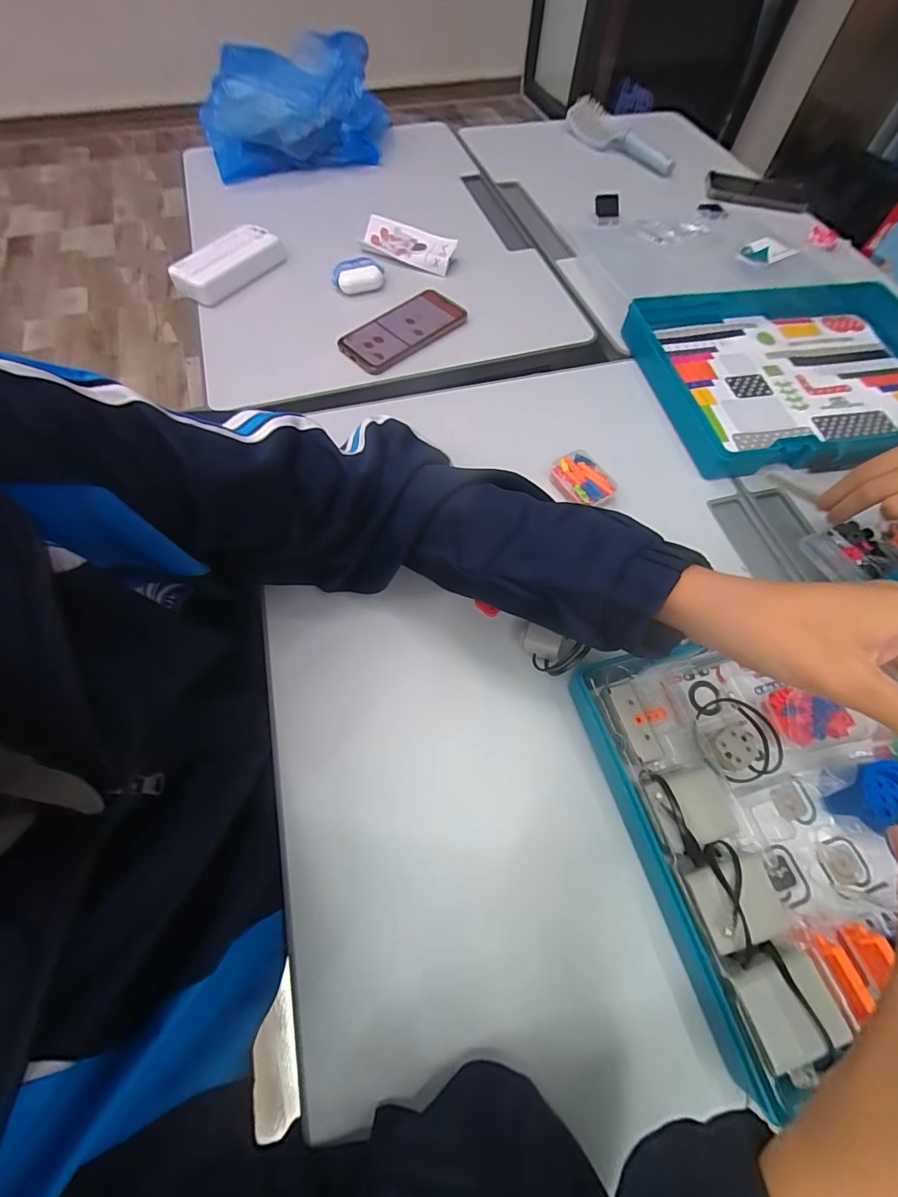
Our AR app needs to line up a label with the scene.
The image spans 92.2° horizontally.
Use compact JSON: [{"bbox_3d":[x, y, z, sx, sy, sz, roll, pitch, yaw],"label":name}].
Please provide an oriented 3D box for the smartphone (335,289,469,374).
[{"bbox_3d":[-0.056,-0.342,0.547,0.159,0.011,0.076,-41,74,-18],"label":"smartphone"}]

